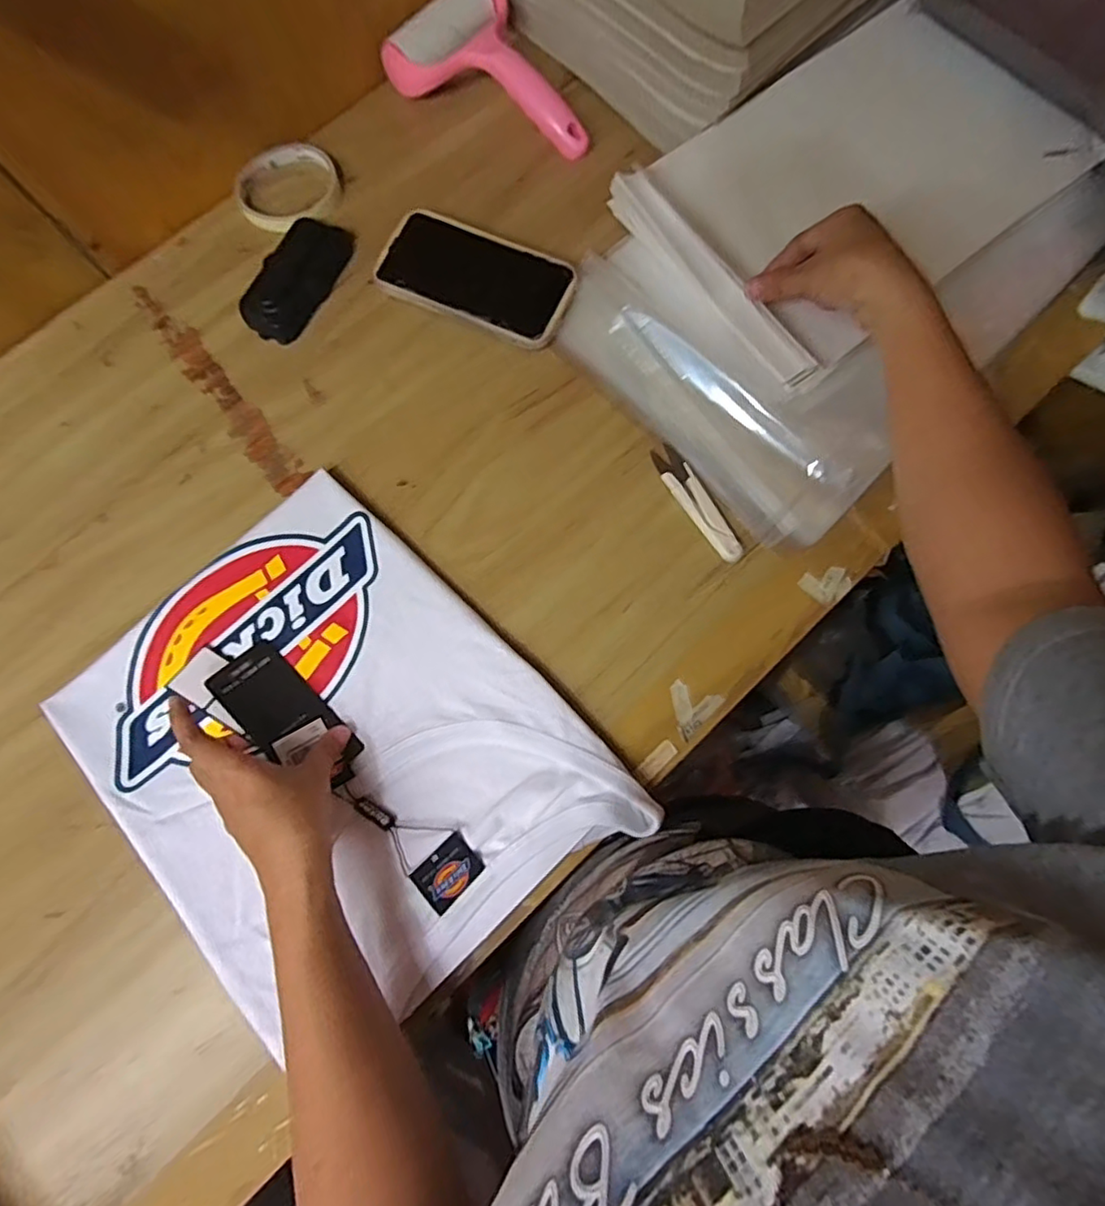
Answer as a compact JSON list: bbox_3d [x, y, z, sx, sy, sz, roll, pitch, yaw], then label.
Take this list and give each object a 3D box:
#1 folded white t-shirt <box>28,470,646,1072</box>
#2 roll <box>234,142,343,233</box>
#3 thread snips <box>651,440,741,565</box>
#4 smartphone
[{"bbox_3d":[-0.148,0.098,0.412,0.264,0.018,0.329,-43,80,-7],"label":"folded white t-shirt"},{"bbox_3d":[-0.229,-0.362,0.528,0.084,0.016,0.084,0,77,2],"label":"roll"},{"bbox_3d":[0.108,-0.076,0.456,0.023,0.007,0.103,-29,78,-5],"label":"thread snips"},{"bbox_3d":[-0.065,-0.269,0.500,0.163,0.014,0.079,25,79,7],"label":"smartphone"}]

